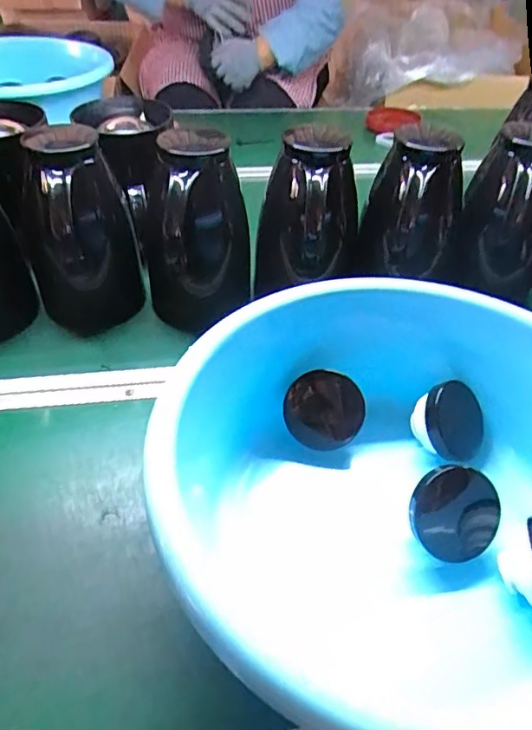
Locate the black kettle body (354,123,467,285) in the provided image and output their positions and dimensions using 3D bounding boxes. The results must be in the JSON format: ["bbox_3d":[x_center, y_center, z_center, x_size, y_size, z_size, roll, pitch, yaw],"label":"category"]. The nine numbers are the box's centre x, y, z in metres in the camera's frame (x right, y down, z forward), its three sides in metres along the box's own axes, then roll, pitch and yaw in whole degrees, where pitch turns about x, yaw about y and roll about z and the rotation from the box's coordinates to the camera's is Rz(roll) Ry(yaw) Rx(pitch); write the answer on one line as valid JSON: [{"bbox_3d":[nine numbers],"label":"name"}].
[{"bbox_3d":[0.173,-0.187,0.621,0.104,0.153,0.112,17,44,15],"label":"black kettle body"}]

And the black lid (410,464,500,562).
[{"bbox_3d":[0.162,0.128,0.466,0.071,0.008,0.080,20,70,34],"label":"black lid"}]

